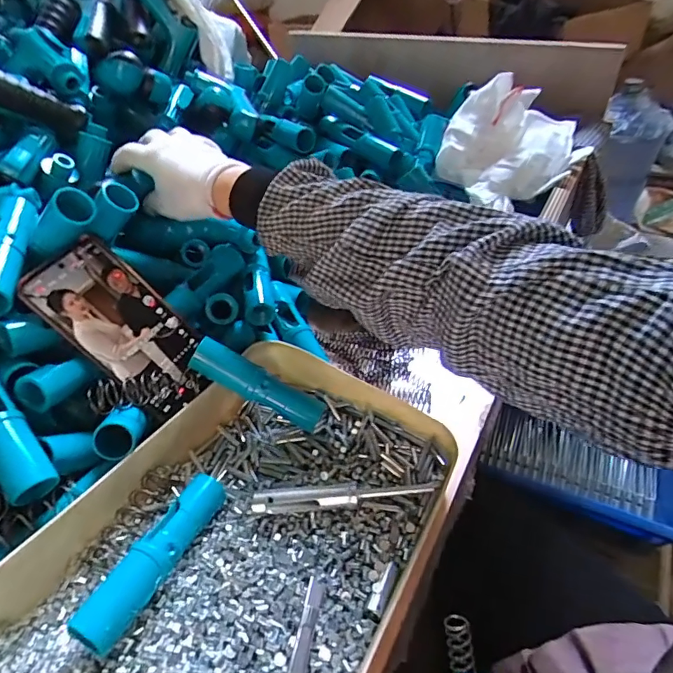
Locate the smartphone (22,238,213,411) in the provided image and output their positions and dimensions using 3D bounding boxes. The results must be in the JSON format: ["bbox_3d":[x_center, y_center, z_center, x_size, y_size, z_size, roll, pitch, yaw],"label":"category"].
[{"bbox_3d":[-0.170,-0.008,0.387,0.074,0.153,0.013,-52,15,-31],"label":"smartphone"}]

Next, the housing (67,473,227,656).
[{"bbox_3d":[-0.118,0.146,0.315,0.028,0.030,0.119,14,45,20],"label":"housing"}]

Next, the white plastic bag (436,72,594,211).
[{"bbox_3d":[0.223,-0.243,0.585,0.188,0.099,0.137,-25,45,-21],"label":"white plastic bag"}]

